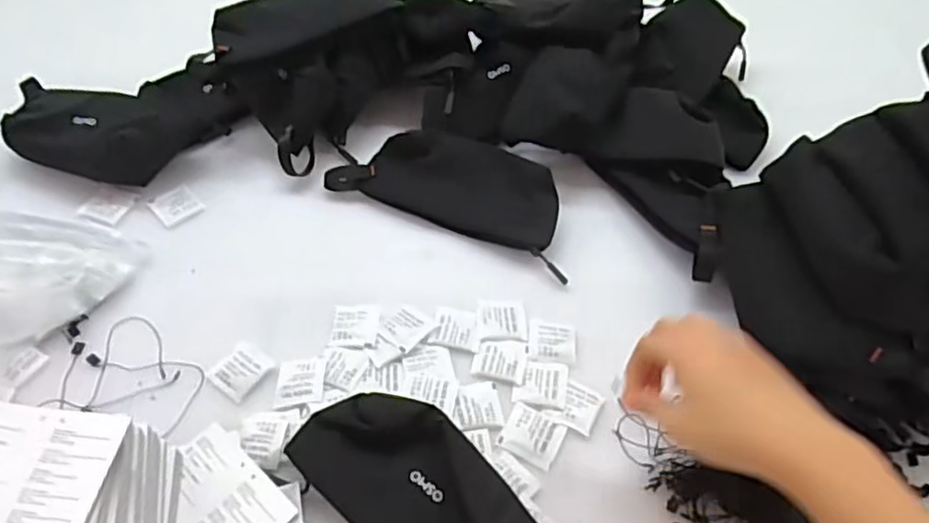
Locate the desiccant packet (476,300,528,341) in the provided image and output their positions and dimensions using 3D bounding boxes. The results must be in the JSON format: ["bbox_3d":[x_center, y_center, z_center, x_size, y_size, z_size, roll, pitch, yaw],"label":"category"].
[{"bbox_3d":[0.032,0.049,0.547,0.040,0.004,0.039,0,52,-2],"label":"desiccant packet"}]

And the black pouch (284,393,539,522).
[{"bbox_3d":[-0.018,0.164,0.430,0.215,0.039,0.099,34,58,22],"label":"black pouch"}]

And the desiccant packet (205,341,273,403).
[{"bbox_3d":[-0.176,0.085,0.510,0.040,0.004,0.043,27,56,18],"label":"desiccant packet"}]

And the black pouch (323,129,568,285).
[{"bbox_3d":[-0.005,-0.071,0.617,0.247,0.043,0.102,26,55,17],"label":"black pouch"}]

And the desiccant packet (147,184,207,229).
[{"bbox_3d":[-0.275,-0.053,0.619,0.040,0.004,0.043,-36,61,-26],"label":"desiccant packet"}]

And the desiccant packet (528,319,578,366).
[{"bbox_3d":[0.073,0.066,0.536,0.039,0.004,0.040,7,52,3],"label":"desiccant packet"}]

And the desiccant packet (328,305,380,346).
[{"bbox_3d":[-0.090,0.052,0.536,0.038,0.004,0.043,2,52,-1],"label":"desiccant packet"}]

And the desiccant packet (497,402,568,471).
[{"bbox_3d":[0.051,0.130,0.484,0.042,0.004,0.038,23,55,15],"label":"desiccant packet"}]

